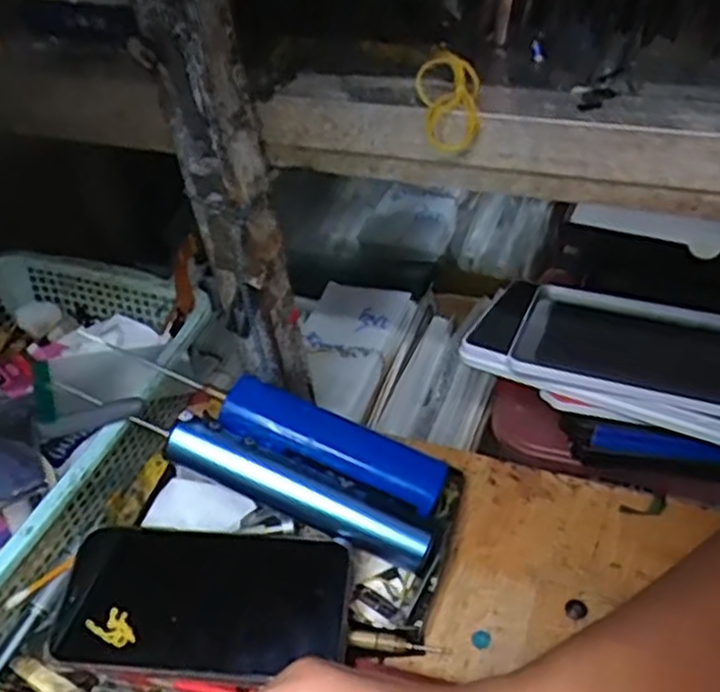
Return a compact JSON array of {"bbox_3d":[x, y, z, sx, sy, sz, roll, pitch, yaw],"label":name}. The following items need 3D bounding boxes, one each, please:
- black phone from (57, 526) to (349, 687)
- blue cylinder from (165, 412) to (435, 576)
[{"bbox_3d":[-0.082,0.133,0.400,0.149,0.013,0.074,4,53,5],"label":"black phone"},{"bbox_3d":[-0.032,0.078,0.417,0.152,0.019,0.025,24,49,4],"label":"blue cylinder"}]

